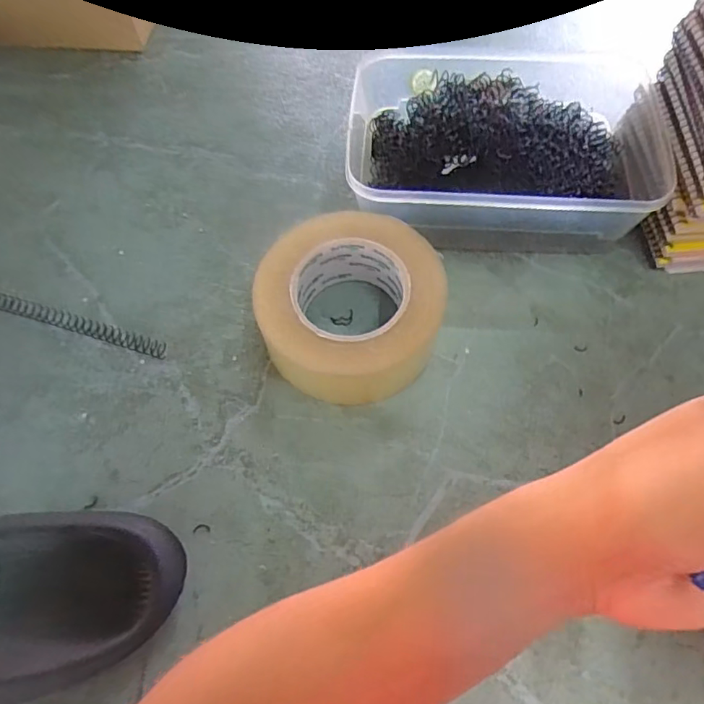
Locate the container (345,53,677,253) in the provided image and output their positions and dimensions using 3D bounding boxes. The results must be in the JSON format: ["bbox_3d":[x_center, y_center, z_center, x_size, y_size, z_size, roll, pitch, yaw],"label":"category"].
[{"bbox_3d":[0.120,-0.160,0.427,0.231,0.068,0.150,3,63,3],"label":"container"}]

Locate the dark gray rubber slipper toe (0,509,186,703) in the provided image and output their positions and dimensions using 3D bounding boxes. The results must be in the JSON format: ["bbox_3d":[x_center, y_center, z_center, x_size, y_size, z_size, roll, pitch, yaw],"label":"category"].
[{"bbox_3d":[-0.158,0.143,0.308,0.108,0.028,0.099,-6,63,-1],"label":"dark gray rubber slipper toe"}]

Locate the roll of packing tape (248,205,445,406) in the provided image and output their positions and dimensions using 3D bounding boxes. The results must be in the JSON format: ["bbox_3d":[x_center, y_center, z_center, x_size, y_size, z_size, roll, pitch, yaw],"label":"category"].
[{"bbox_3d":[-0.001,-0.033,0.378,0.128,0.054,0.131,-10,63,-3],"label":"roll of packing tape"}]

